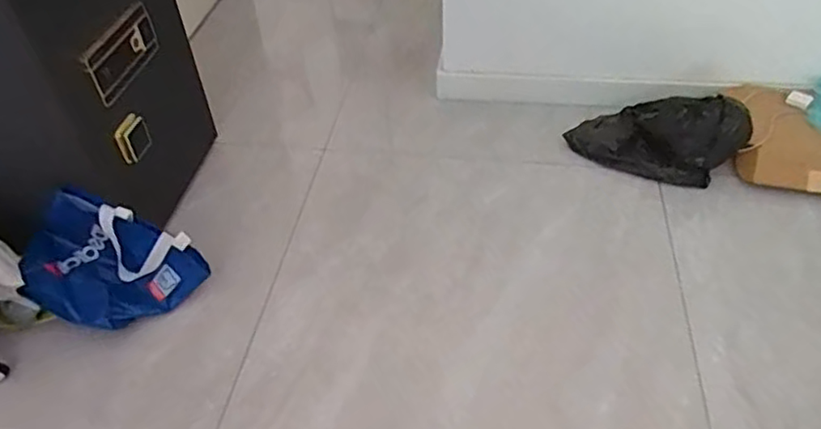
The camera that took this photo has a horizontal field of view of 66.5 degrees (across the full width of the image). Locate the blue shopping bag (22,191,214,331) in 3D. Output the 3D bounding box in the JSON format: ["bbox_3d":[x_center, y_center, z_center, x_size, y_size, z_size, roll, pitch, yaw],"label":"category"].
[{"bbox_3d":[-0.580,0.106,1.193,0.305,0.216,0.184,7,44,10],"label":"blue shopping bag"}]

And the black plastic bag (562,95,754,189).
[{"bbox_3d":[0.585,-0.202,1.494,0.369,0.181,0.155,25,50,26],"label":"black plastic bag"}]

